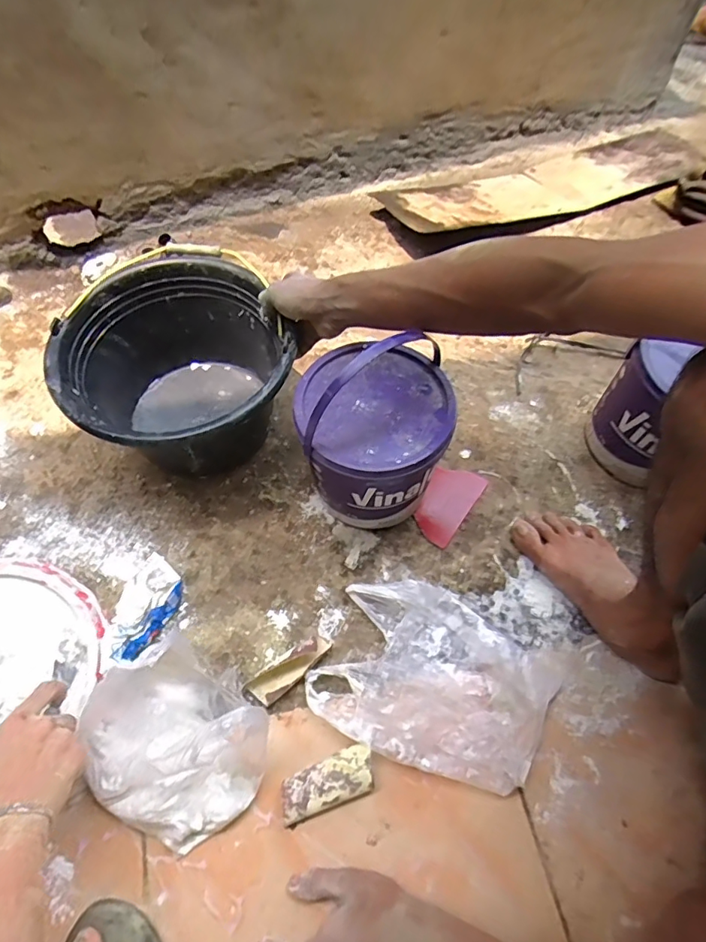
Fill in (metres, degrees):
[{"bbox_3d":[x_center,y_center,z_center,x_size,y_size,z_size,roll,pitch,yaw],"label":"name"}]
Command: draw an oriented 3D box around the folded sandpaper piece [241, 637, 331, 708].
[{"bbox_3d":[-0.075,0.229,0.586,0.107,0.028,0.037,-38,68,-20],"label":"folded sandpaper piece"}]

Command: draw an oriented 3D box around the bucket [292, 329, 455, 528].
[{"bbox_3d":[0.023,-0.047,0.611,0.170,0.281,0.162,1,62,-2],"label":"bucket"}]

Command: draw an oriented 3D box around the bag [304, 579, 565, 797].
[{"bbox_3d":[0.097,0.238,0.583,0.256,0.048,0.188,21,63,10],"label":"bag"}]

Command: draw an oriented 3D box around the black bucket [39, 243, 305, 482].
[{"bbox_3d":[-0.227,-0.120,0.700,0.280,0.186,0.291,1,61,-1],"label":"black bucket"}]

